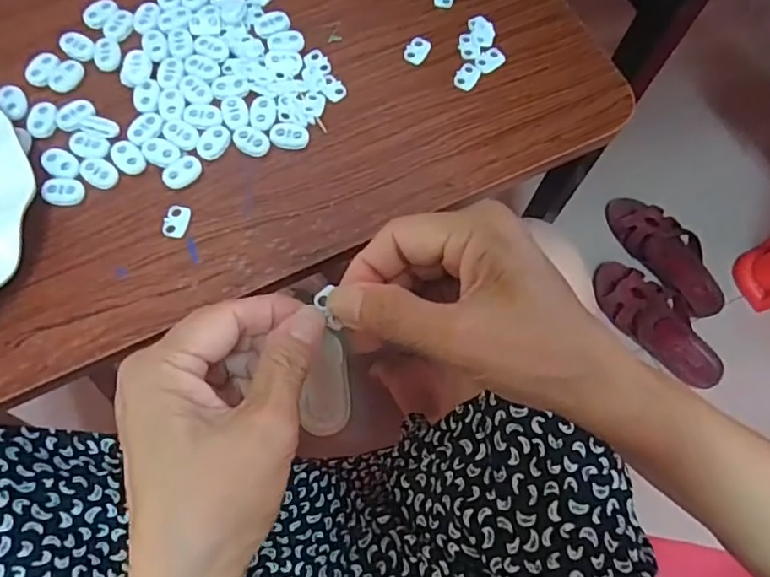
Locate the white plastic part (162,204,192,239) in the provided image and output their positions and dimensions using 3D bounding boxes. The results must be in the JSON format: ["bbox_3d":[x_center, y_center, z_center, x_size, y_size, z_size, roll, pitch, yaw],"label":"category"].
[{"bbox_3d":[-0.116,-0.038,0.324,0.013,0.004,0.019,10,71,1],"label":"white plastic part"}]

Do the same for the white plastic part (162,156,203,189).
[{"bbox_3d":[-0.116,-0.067,0.332,0.023,0.005,0.014,-34,76,-13],"label":"white plastic part"}]

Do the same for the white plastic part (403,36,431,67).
[{"bbox_3d":[0.021,-0.152,0.367,0.014,0.004,0.019,30,72,7],"label":"white plastic part"}]

